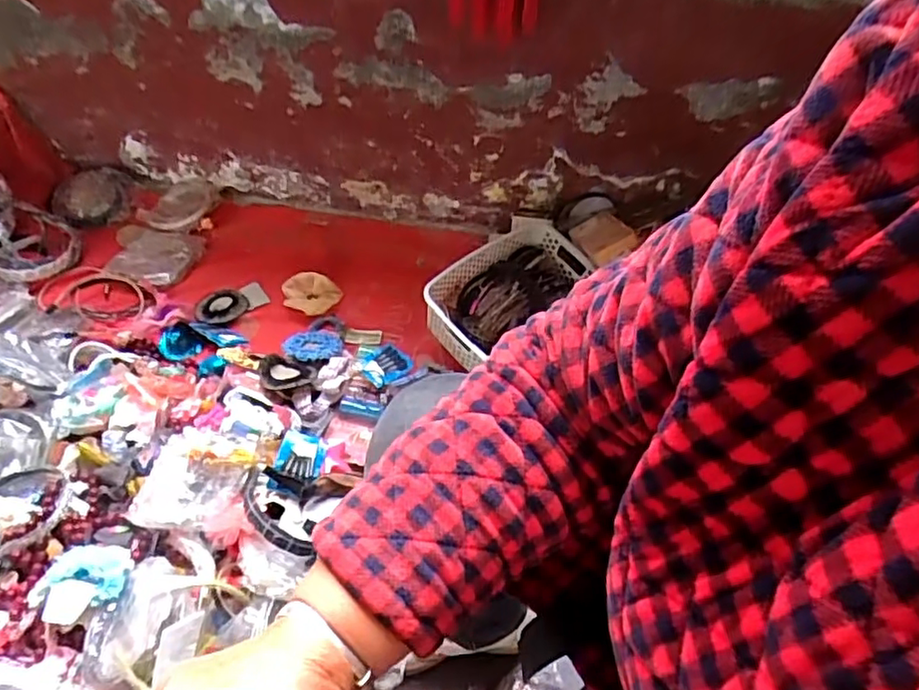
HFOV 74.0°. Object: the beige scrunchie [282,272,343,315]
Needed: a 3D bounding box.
[{"bbox_3d":[-0.282,-0.101,1.160,0.104,0.029,0.088,-7,49,-6],"label":"beige scrunchie"}]

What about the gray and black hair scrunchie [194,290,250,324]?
[{"bbox_3d":[-0.452,-0.071,1.163,0.097,0.018,0.087,-22,53,-18],"label":"gray and black hair scrunchie"}]

